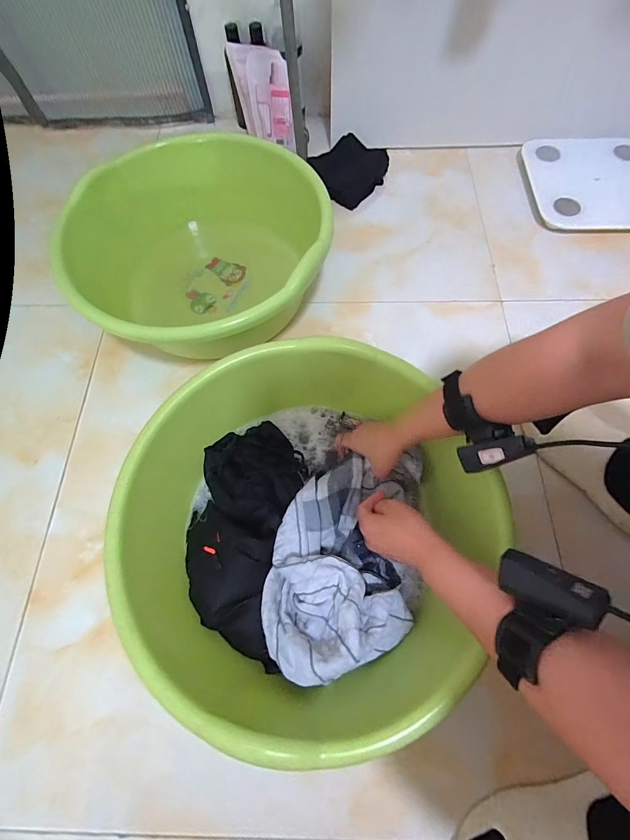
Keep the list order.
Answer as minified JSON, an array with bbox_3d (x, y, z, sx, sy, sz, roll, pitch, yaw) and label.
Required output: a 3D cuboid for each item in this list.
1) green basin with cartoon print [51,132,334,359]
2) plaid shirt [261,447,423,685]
[{"bbox_3d":[-0.213,-0.299,0.653,0.473,0.178,0.432,18,71,8],"label":"green basin with cartoon print"},{"bbox_3d":[0.040,0.172,0.462,0.179,0.109,0.269,8,70,5],"label":"plaid shirt"}]

